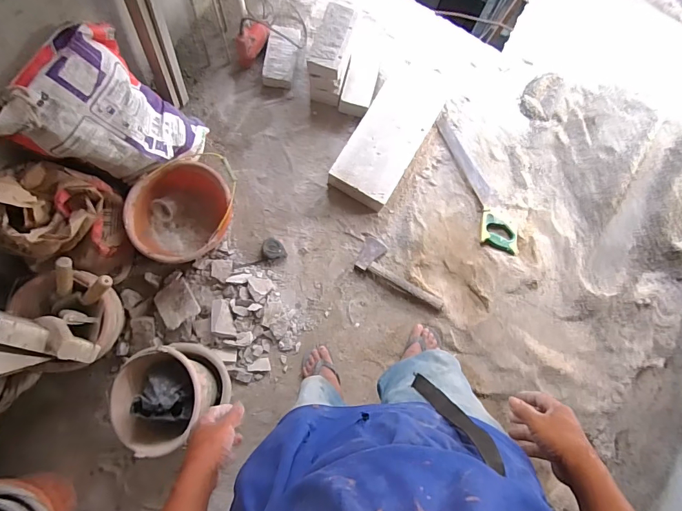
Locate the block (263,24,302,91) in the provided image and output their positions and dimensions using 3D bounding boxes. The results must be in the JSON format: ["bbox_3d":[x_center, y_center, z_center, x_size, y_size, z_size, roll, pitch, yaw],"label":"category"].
[{"bbox_3d":[-0.198,-0.676,1.347,0.102,0.060,0.209,12,82,-3],"label":"block"}]

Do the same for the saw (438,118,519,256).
[{"bbox_3d":[0.462,-0.237,1.331,0.113,0.029,0.503,-17,75,1],"label":"saw"}]

